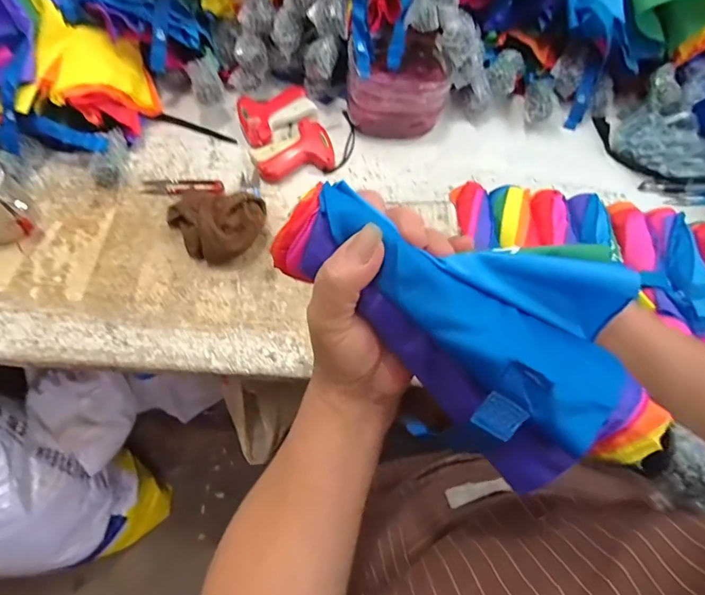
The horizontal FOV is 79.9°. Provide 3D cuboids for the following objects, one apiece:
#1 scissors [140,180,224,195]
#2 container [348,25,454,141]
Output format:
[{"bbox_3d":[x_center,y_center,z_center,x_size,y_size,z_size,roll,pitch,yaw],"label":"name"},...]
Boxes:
[{"bbox_3d":[-0.247,-0.162,0.616,0.114,0.009,0.029,2,63,0],"label":"scissors"},{"bbox_3d":[0.071,-0.337,0.669,0.147,0.090,0.144,3,63,1],"label":"container"}]

